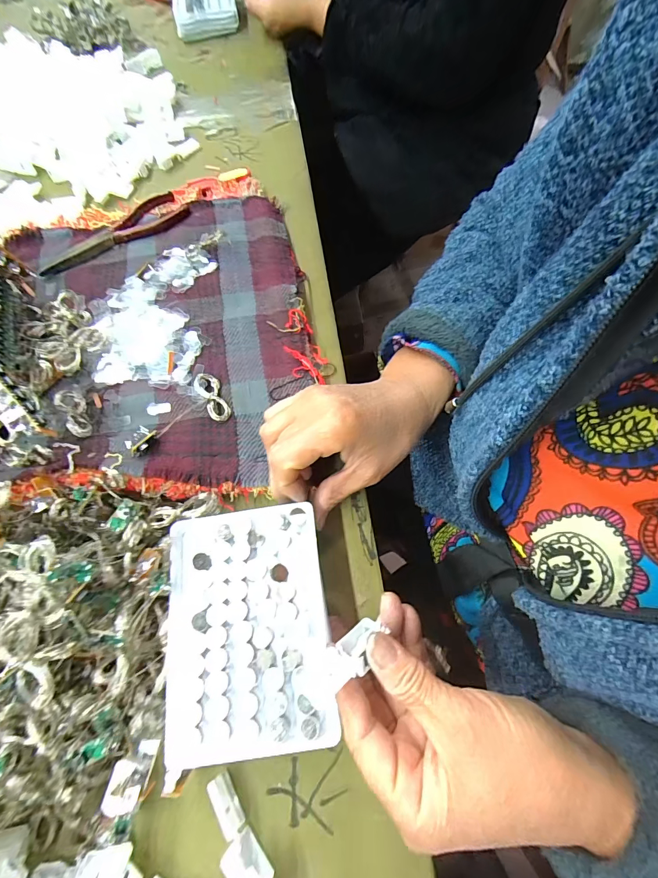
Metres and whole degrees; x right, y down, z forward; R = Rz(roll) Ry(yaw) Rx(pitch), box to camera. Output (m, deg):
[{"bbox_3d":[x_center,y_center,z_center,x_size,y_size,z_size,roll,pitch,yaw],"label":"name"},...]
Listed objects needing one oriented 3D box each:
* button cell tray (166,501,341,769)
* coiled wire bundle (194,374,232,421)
[{"bbox_3d":[-0.049,0.107,0.219,0.093,0.013,0.130,-7,63,-3],"label":"button cell tray"},{"bbox_3d":[-0.093,-0.035,0.292,0.018,0.008,0.047,-30,68,-9],"label":"coiled wire bundle"}]

